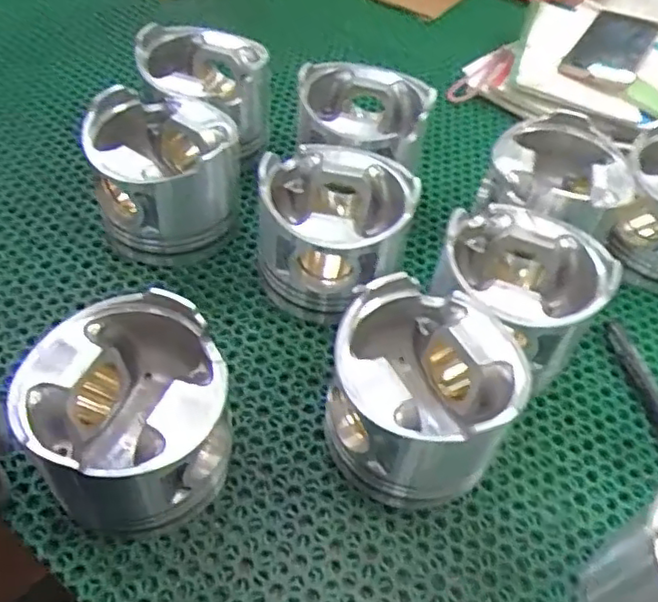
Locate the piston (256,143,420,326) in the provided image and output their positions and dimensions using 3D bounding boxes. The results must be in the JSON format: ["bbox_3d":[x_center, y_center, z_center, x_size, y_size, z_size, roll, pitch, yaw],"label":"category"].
[{"bbox_3d":[0.002,-0.058,0.496,0.107,0.096,0.116,5,49,-2],"label":"piston"}]

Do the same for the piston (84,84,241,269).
[{"bbox_3d":[-0.126,-0.101,0.508,0.106,0.095,0.103,-1,49,-8],"label":"piston"}]

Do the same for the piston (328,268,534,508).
[{"bbox_3d":[0.054,0.060,0.406,0.100,0.103,0.107,4,49,-3],"label":"piston"}]

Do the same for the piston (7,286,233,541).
[{"bbox_3d":[-0.113,0.068,0.370,0.102,0.092,0.106,-11,51,-15],"label":"piston"}]

